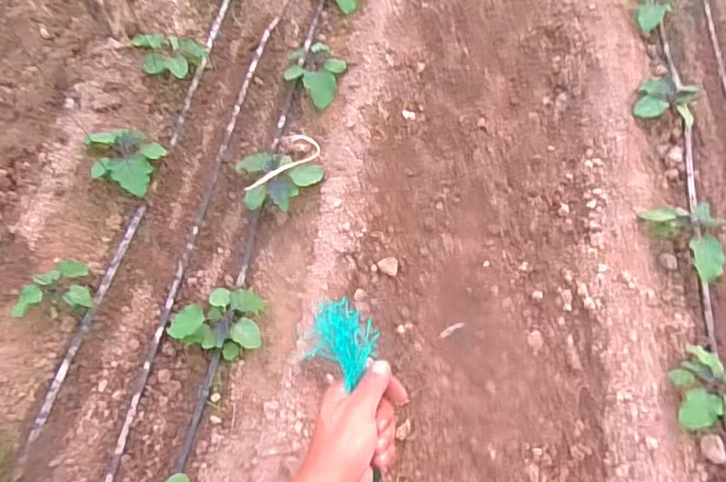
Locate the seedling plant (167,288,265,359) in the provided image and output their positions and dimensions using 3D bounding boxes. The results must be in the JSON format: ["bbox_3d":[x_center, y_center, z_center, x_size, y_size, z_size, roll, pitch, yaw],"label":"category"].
[{"bbox_3d":[-0.419,0.239,1.530,0.250,0.139,0.186,3,61,0],"label":"seedling plant"}]

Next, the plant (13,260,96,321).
[{"bbox_3d":[-0.938,0.138,1.581,0.211,0.086,0.149,-17,63,-10],"label":"plant"}]

